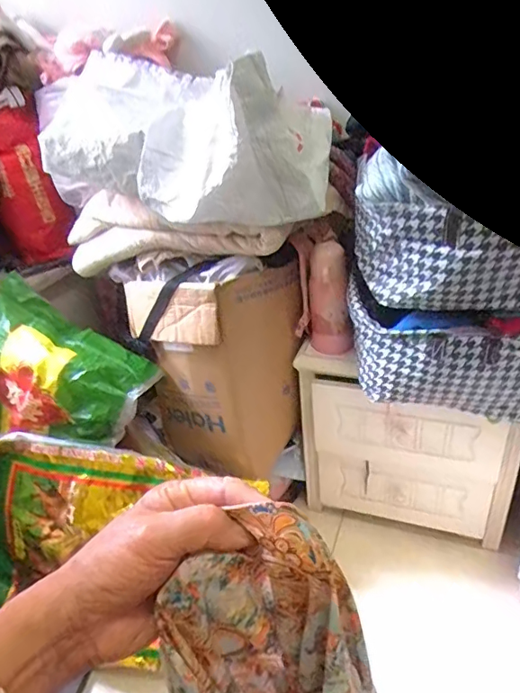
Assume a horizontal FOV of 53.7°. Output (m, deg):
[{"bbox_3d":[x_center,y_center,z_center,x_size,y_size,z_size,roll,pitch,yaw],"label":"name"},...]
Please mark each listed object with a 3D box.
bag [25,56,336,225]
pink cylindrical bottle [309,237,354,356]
[{"bbox_3d":[-0.118,-0.380,0.922,0.476,0.235,0.271,7,36,19],"label":"bag"},{"bbox_3d":[0.141,-0.092,1.015,0.079,0.216,0.080,-2,34,6],"label":"pink cylindrical bottle"}]

